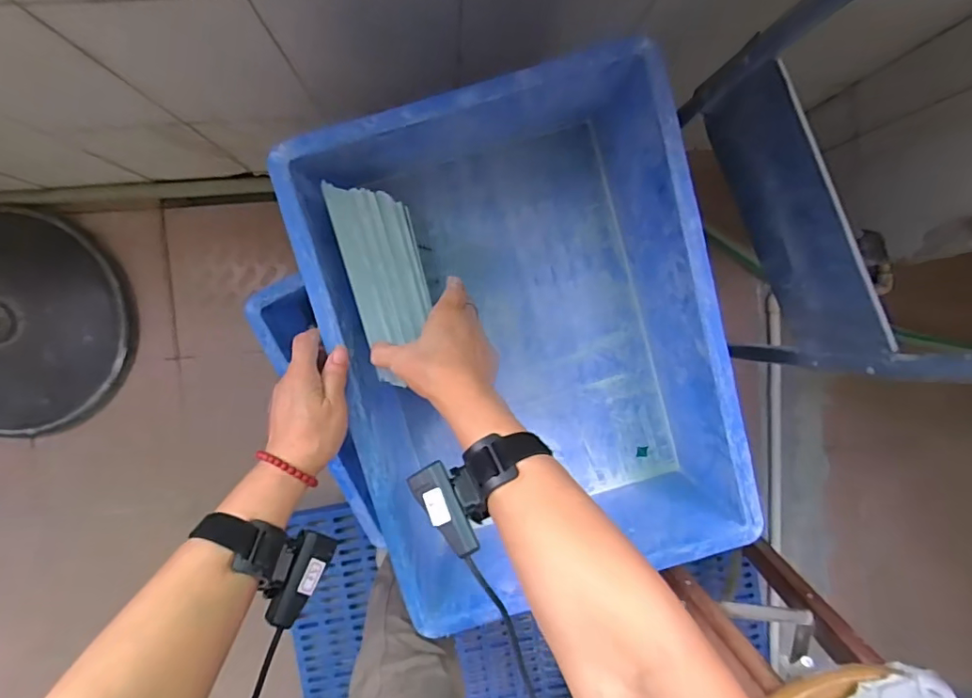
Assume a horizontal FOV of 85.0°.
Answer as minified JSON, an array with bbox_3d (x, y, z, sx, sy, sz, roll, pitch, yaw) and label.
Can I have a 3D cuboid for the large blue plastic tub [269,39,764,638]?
[{"bbox_3d":[0.034,-0.001,0.554,0.342,0.181,0.459,-17,94,-3],"label":"large blue plastic tub"}]

